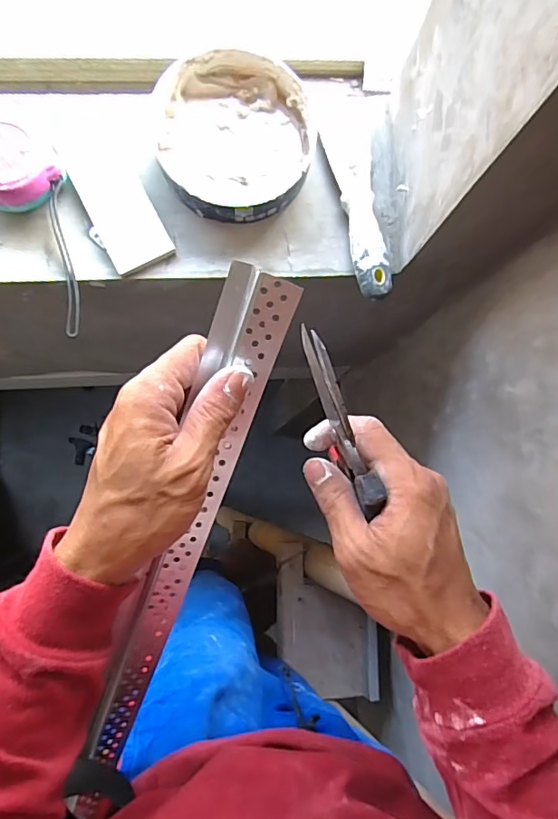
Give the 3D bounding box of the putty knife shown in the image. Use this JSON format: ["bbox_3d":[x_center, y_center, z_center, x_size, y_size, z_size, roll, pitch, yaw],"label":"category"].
[{"bbox_3d":[0.074,-0.201,0.487,0.049,0.021,0.201,-6,82,-5],"label":"putty knife"}]

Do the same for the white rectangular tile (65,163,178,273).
[{"bbox_3d":[-0.143,-0.180,0.471,0.055,0.011,0.108,-27,84,-8],"label":"white rectangular tile"}]

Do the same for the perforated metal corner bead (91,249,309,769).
[{"bbox_3d":[-0.066,0.091,0.313,0.035,0.013,0.355,21,109,-1],"label":"perforated metal corner bead"}]

